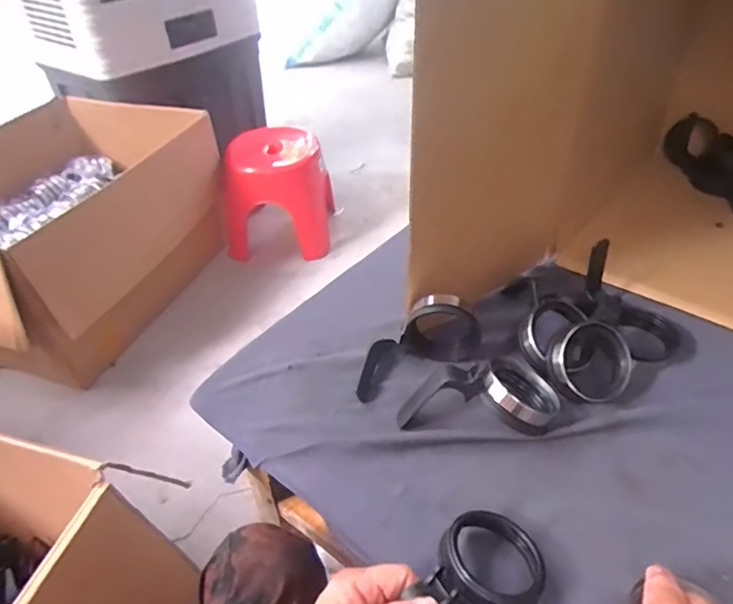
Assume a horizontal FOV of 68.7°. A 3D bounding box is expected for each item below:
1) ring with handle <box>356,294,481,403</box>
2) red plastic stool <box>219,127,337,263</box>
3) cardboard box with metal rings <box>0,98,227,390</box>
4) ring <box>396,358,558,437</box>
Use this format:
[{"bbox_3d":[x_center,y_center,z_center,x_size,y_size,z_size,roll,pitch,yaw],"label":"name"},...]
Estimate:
[{"bbox_3d":[0.044,0.036,0.511,0.127,0.058,0.046,-19,44,-19],"label":"ring with handle"},{"bbox_3d":[-0.256,-0.325,1.574,0.296,0.296,0.276,1,41,3],"label":"red plastic stool"},{"bbox_3d":[-0.705,-0.161,1.278,0.469,0.385,0.752,12,42,15],"label":"cardboard box with metal rings"},{"bbox_3d":[0.100,0.079,0.474,0.137,0.048,0.059,4,41,6],"label":"ring"}]

